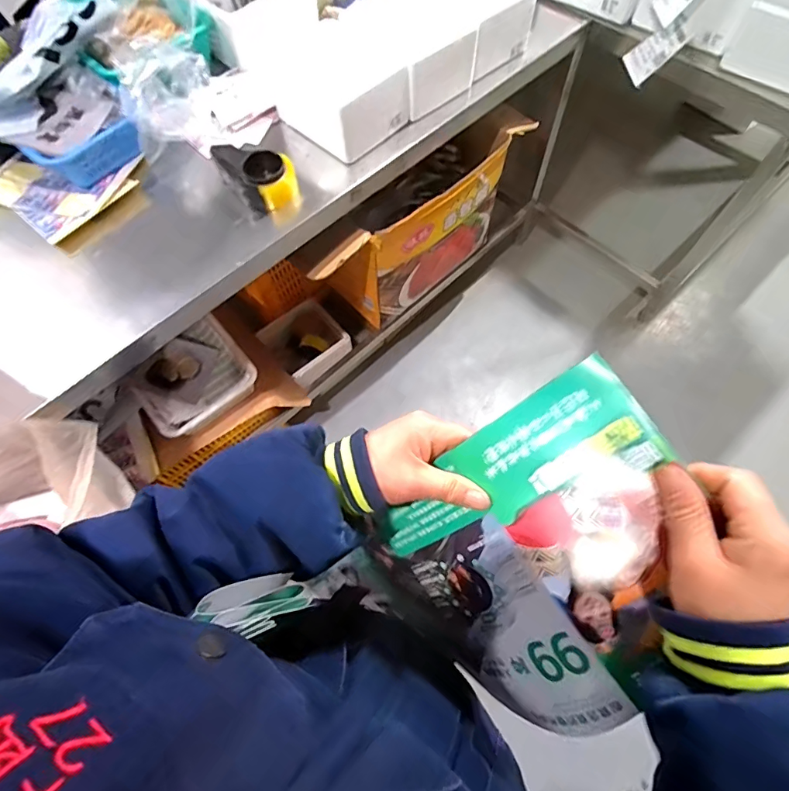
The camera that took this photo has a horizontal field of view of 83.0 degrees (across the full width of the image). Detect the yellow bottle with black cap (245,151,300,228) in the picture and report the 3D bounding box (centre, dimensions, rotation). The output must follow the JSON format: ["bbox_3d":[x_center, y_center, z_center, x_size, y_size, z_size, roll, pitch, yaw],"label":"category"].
[{"bbox_3d":[-0.231,-0.403,0.859,0.078,0.099,0.077,-1,66,2],"label":"yellow bottle with black cap"}]

